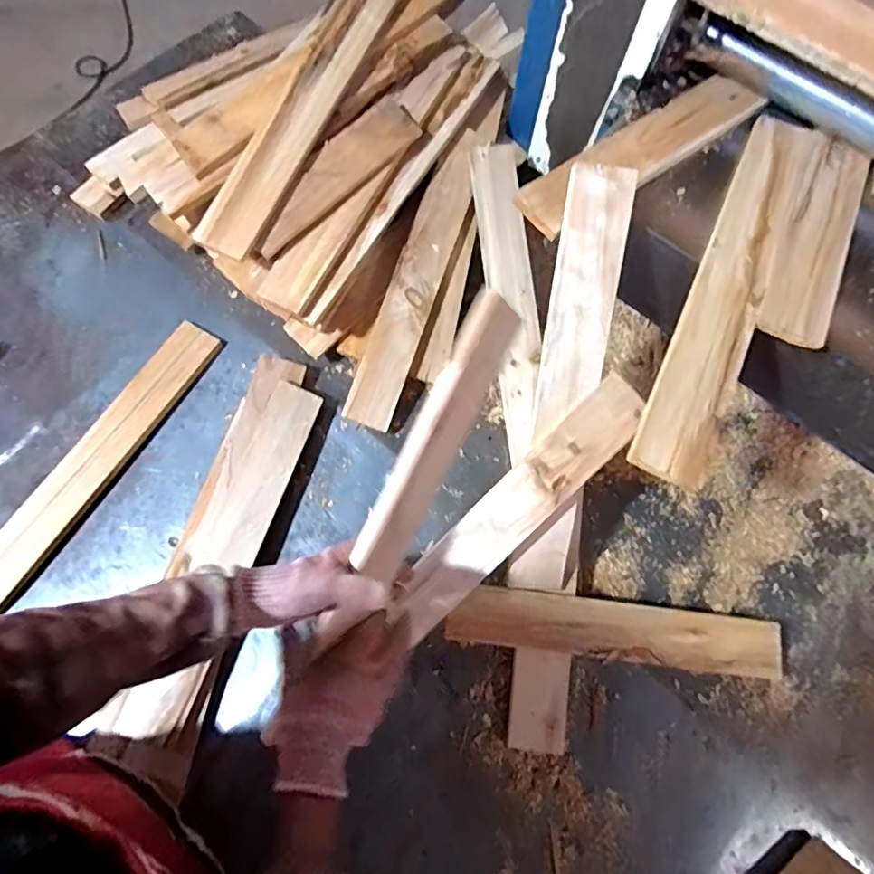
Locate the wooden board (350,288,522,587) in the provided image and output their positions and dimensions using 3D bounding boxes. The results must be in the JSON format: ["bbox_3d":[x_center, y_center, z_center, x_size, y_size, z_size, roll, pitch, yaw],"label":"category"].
[{"bbox_3d":[-0.001,0.003,0.512,0.012,0.073,0.299,29,92,39],"label":"wooden board"}]

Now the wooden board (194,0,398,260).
[{"bbox_3d":[-0.177,-0.451,0.686,0.073,0.016,0.470,29,84,-9],"label":"wooden board"}]

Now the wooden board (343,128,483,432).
[{"bbox_3d":[-0.029,-0.236,0.752,0.073,0.012,0.459,20,86,-12],"label":"wooden board"}]

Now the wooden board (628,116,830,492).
[{"bbox_3d":[0.314,-0.165,0.535,0.073,0.012,0.478,26,71,7],"label":"wooden board"}]

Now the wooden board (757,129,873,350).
[{"bbox_3d":[0.416,-0.221,0.555,0.072,0.009,0.290,24,71,6],"label":"wooden board"}]

